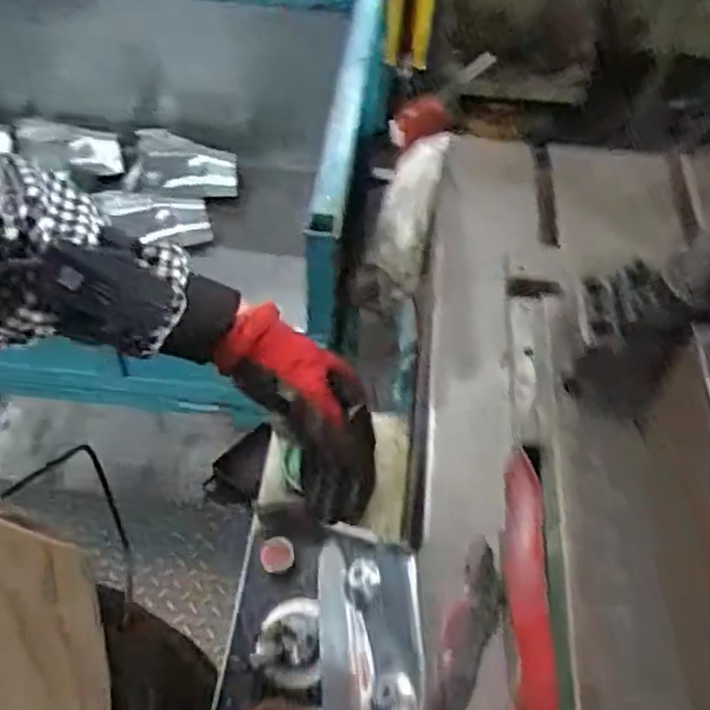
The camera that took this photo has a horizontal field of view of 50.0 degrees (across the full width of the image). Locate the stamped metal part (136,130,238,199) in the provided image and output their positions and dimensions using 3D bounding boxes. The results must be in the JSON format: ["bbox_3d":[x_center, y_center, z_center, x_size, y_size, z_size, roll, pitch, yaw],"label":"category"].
[{"bbox_3d":[-0.329,-0.367,1.494,0.189,0.118,0.041,5,23,-6],"label":"stamped metal part"}]

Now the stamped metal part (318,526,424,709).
[{"bbox_3d":[0.007,0.221,0.572,0.098,0.043,0.209,-19,45,19],"label":"stamped metal part"}]

